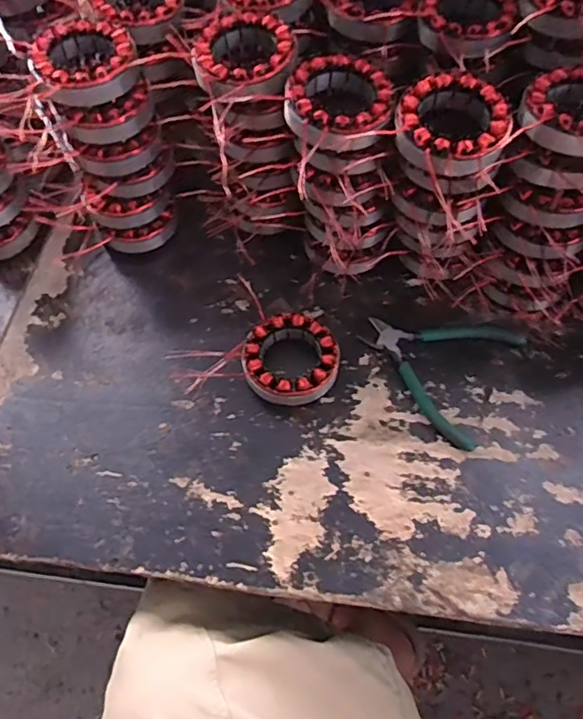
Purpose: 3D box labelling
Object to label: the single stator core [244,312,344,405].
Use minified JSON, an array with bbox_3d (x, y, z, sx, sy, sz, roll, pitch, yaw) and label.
[{"bbox_3d":[0.001,0.000,0.515,0.089,0.031,0.085,-1,62,2],"label":"single stator core"}]

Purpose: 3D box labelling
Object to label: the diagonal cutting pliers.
[{"bbox_3d":[0.133,0.000,0.521,0.135,0.012,0.132,26,66,16],"label":"diagonal cutting pliers"}]

